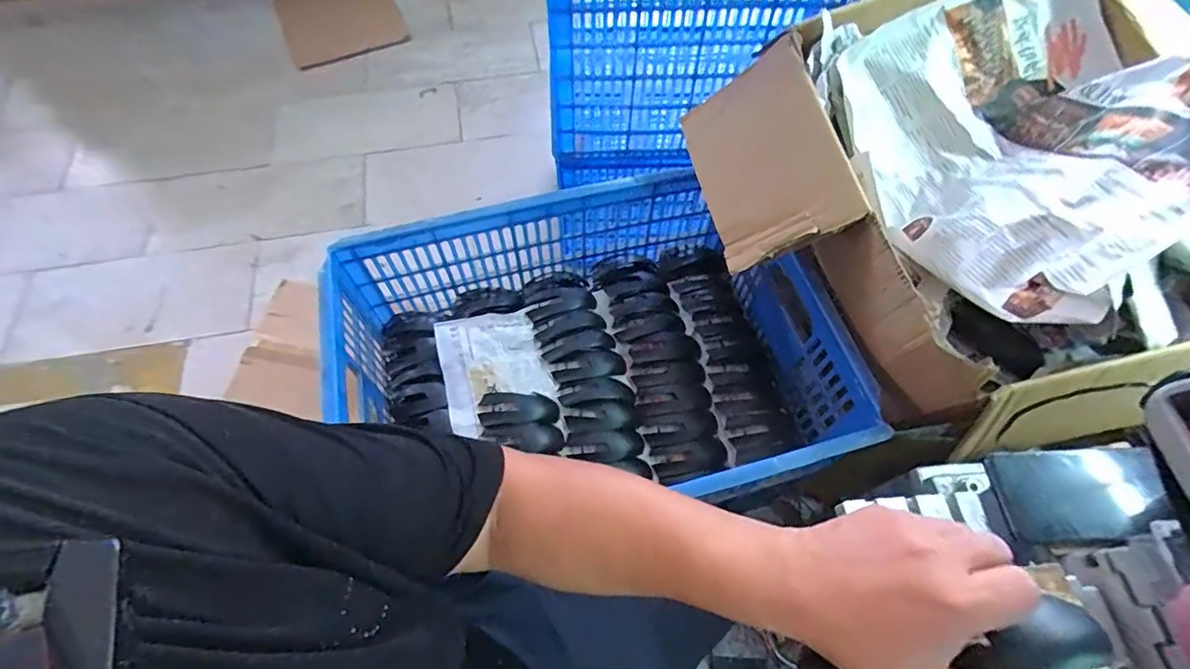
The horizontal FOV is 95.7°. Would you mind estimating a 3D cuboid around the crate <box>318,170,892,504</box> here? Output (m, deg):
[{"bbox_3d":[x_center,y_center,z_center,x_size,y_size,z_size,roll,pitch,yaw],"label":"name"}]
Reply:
[{"bbox_3d":[-0.017,0.035,0.785,0.640,0.194,0.449,-12,63,-7],"label":"crate"}]

